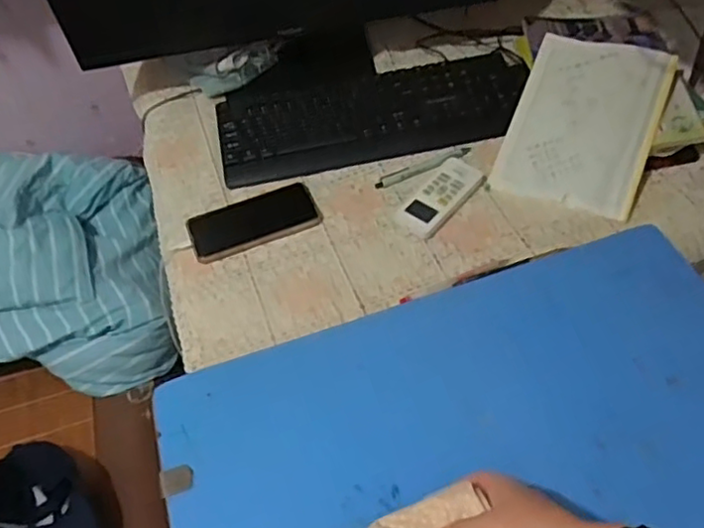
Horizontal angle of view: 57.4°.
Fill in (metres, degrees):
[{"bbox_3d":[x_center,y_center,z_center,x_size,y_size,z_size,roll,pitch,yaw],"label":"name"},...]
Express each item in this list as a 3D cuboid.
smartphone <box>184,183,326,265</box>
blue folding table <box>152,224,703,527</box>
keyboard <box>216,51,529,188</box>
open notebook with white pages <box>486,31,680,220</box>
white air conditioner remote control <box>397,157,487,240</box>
[{"bbox_3d":[-0.127,-0.058,0.829,0.163,0.013,0.085,-20,52,-10],"label":"smartphone"},{"bbox_3d":[0.128,0.180,0.597,0.584,0.031,0.400,-17,51,-7],"label":"blue folding table"},{"bbox_3d":[0.029,-0.216,0.920,0.433,0.033,0.152,-10,51,-2],"label":"keyboard"},{"bbox_3d":[0.305,-0.188,0.849,0.179,0.020,0.248,18,73,20],"label":"open notebook with white pages"},{"bbox_3d":[0.115,-0.089,0.827,0.058,0.013,0.131,30,60,27],"label":"white air conditioner remote control"}]

